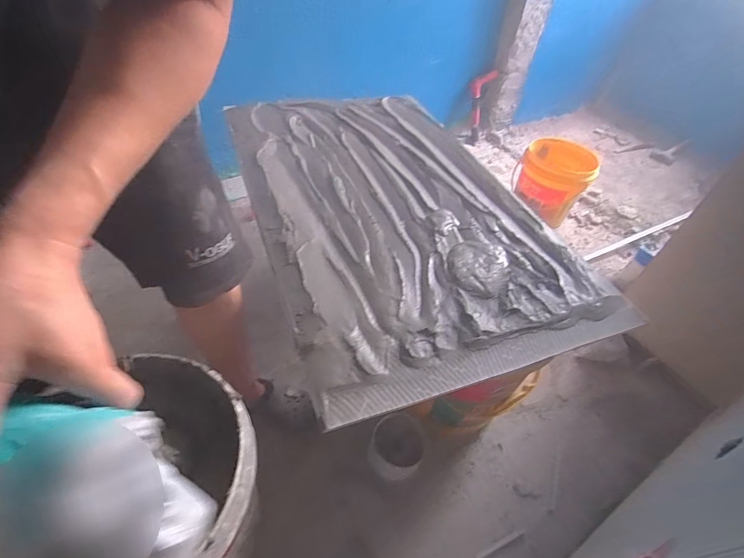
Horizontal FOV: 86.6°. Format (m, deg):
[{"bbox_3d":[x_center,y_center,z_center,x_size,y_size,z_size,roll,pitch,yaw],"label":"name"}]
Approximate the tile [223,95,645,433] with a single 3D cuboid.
[{"bbox_3d":[0.039,-0.181,0.871,0.566,0.034,0.906,-12,49,-17],"label":"tile"}]

